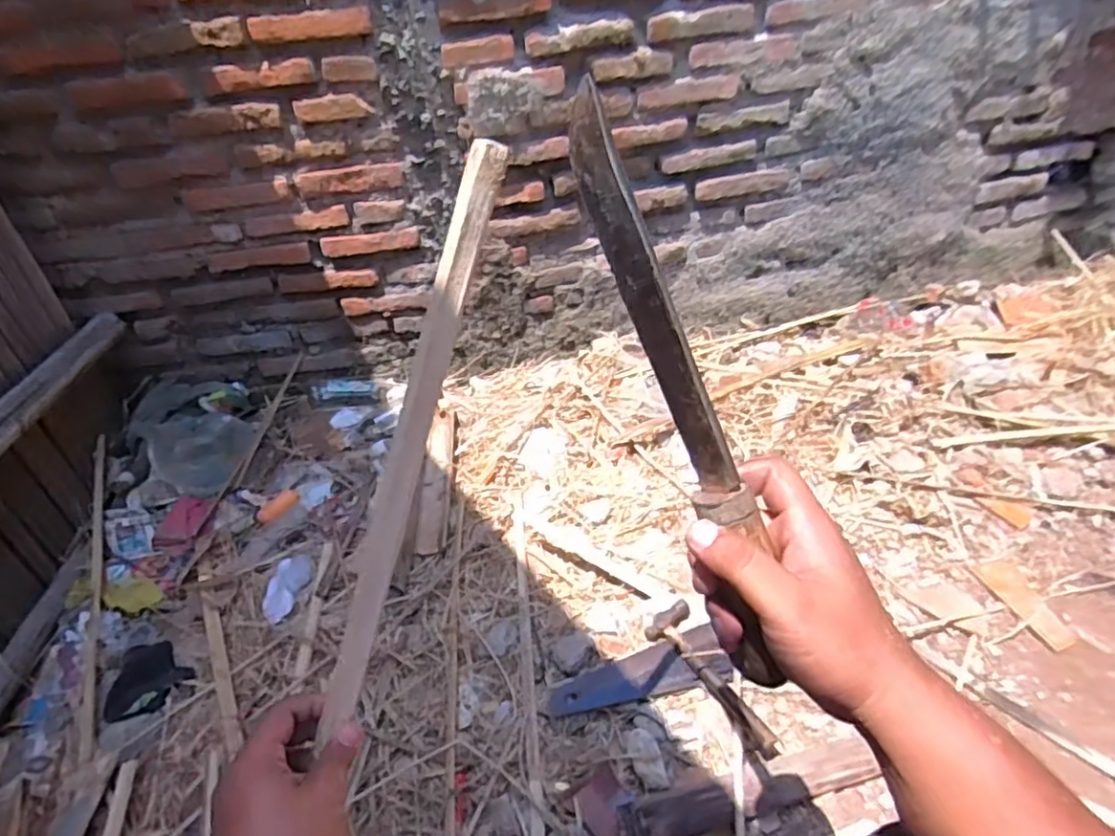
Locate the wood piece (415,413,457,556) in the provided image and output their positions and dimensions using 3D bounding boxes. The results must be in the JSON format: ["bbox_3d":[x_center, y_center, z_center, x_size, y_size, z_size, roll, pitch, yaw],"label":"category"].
[{"bbox_3d":[-0.230,0.104,1.253,0.055,0.040,0.376,-6,34,0],"label":"wood piece"}]

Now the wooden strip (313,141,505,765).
[{"bbox_3d":[-0.098,0.020,0.426,0.022,0.394,0.011,15,9,-15],"label":"wooden strip"}]

